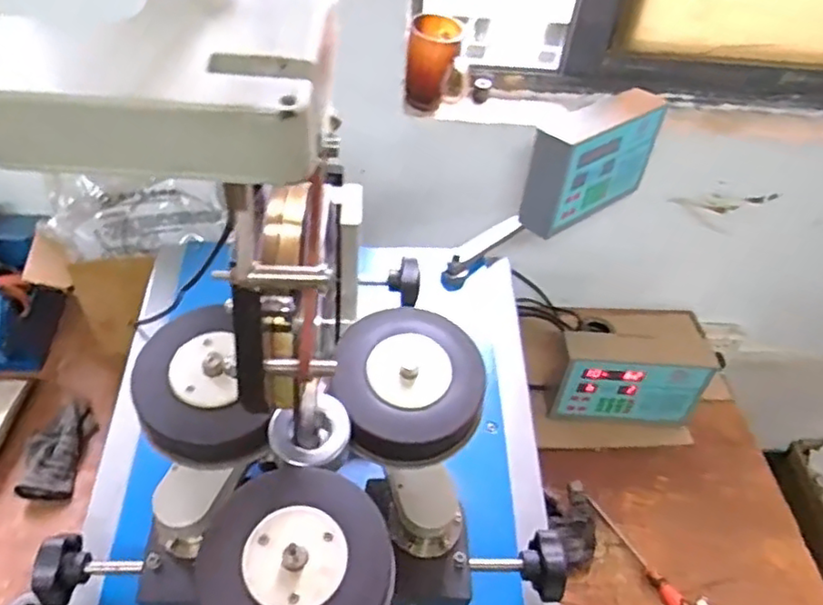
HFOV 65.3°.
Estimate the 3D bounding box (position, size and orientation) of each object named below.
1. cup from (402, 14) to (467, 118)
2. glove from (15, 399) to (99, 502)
[{"bbox_3d":[0.038,-0.346,0.952,0.083,0.124,0.086,3,45,-3],"label":"cup"},{"bbox_3d":[-0.506,0.209,0.925,0.074,0.027,0.146,7,45,0],"label":"glove"}]

